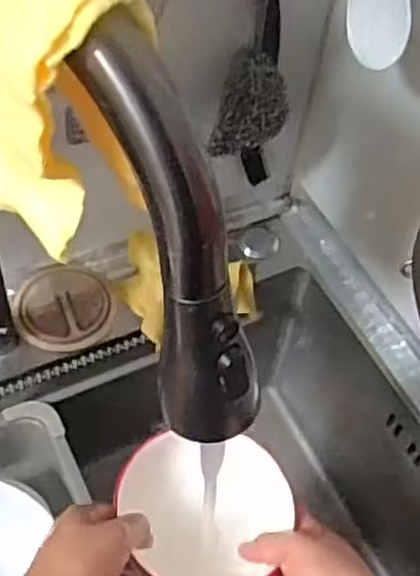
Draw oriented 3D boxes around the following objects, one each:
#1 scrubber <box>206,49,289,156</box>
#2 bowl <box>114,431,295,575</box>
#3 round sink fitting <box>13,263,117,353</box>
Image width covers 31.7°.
[{"bbox_3d":[0.029,-0.131,0.529,0.051,0.072,0.028,4,54,-2],"label":"scrubber"},{"bbox_3d":[0.000,0.148,0.489,0.108,0.068,0.104,-16,57,-16],"label":"bowl"},{"bbox_3d":[-0.118,0.015,0.601,0.077,0.018,0.075,3,54,-4],"label":"round sink fitting"}]

